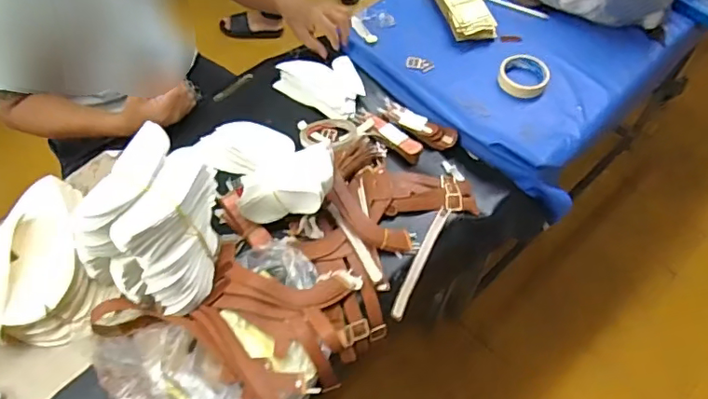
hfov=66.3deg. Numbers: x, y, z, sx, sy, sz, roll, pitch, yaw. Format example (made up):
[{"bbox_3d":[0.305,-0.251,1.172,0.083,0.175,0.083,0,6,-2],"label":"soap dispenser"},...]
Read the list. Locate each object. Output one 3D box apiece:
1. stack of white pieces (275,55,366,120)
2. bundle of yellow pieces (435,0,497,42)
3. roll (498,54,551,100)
[{"bbox_3d":[-0.056,-0.226,1.019,0.168,0.016,0.126,27,60,15],"label":"stack of white pieces"},{"bbox_3d":[0.219,-0.392,1.095,0.085,0.046,0.172,-15,59,-11],"label":"bundle of yellow pieces"},{"bbox_3d":[0.320,-0.232,1.019,0.091,0.035,0.083,1,57,-1],"label":"roll"}]

